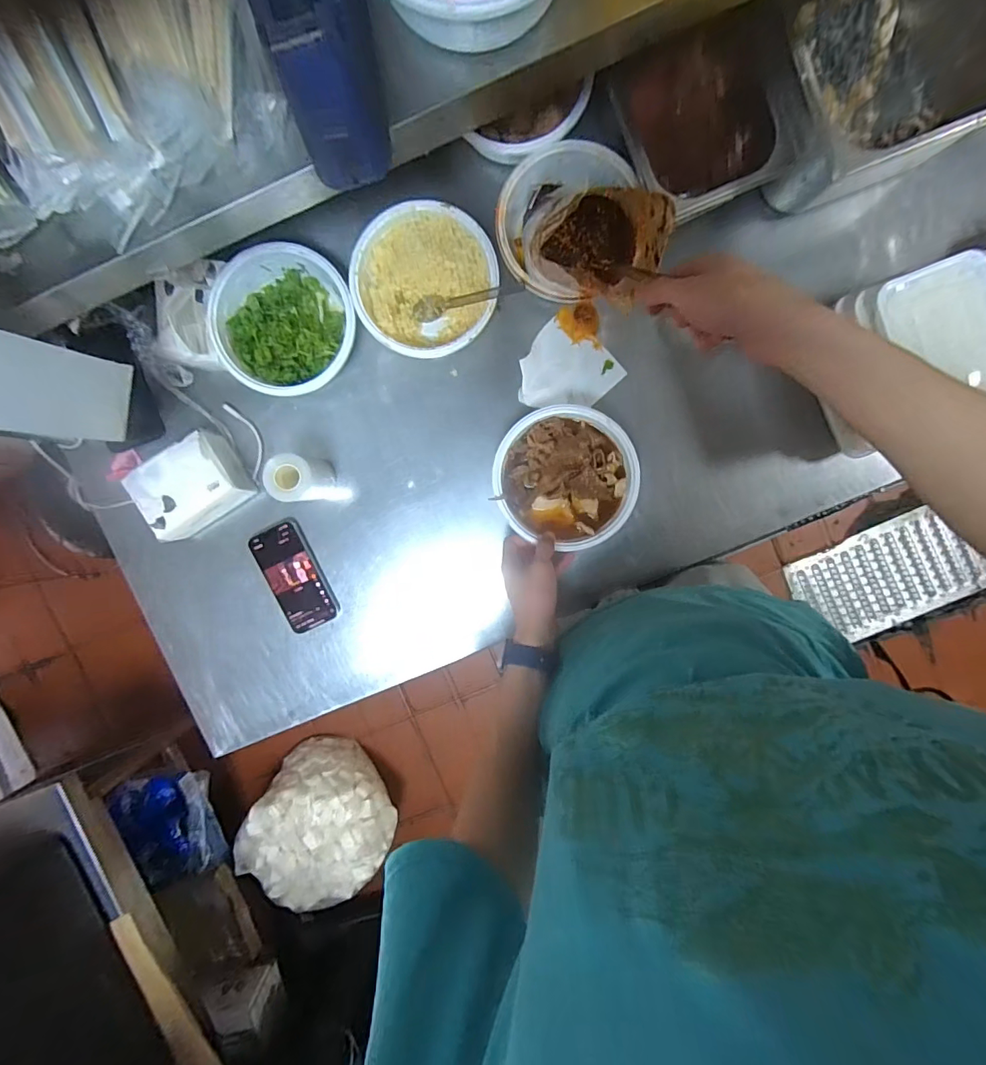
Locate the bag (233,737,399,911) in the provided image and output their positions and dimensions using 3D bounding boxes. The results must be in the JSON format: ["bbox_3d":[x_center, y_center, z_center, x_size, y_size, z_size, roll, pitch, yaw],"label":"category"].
[{"bbox_3d":[-0.474,0.819,1.352,0.376,0.234,0.357,26,95,0],"label":"bag"}]

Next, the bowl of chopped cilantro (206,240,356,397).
[{"bbox_3d":[-0.250,-0.252,0.580,0.166,0.056,0.160,0,94,2],"label":"bowl of chopped cilantro"}]

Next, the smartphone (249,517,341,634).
[{"bbox_3d":[-0.262,0.058,0.632,0.072,0.015,0.143,-23,93,3],"label":"smartphone"}]

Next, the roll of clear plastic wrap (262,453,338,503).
[{"bbox_3d":[-0.233,-0.065,0.582,0.057,0.089,0.053,0,94,2],"label":"roll of clear plastic wrap"}]

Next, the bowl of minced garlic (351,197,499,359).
[{"bbox_3d":[-0.078,-0.297,0.575,0.163,0.054,0.170,0,94,2],"label":"bowl of minced garlic"}]

